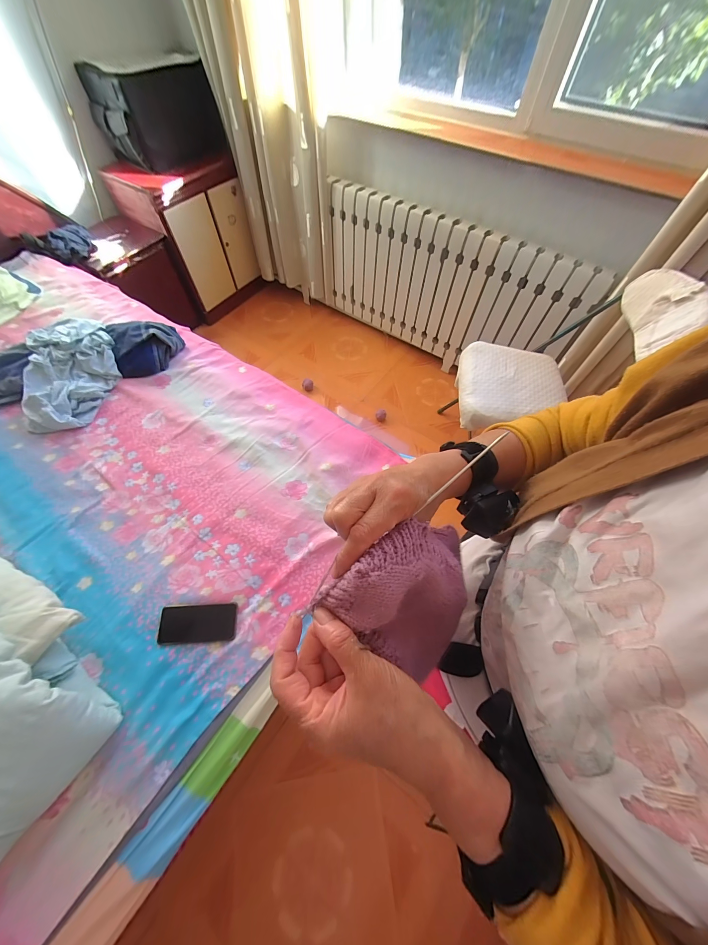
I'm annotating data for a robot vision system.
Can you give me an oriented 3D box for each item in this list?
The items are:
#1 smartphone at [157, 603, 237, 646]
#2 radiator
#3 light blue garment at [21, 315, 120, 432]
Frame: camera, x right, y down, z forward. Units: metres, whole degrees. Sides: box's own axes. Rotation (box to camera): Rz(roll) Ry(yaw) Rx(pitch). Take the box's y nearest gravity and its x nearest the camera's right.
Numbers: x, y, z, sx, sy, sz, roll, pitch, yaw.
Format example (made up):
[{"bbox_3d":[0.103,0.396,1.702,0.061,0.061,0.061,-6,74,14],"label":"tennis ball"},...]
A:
[{"bbox_3d":[-0.343,0.334,0.672,0.155,0.009,0.077,2,68,-11],"label":"smartphone"},{"bbox_3d":[0.355,-0.889,1.481,1.257,0.561,0.168,41,68,19],"label":"radiator"},{"bbox_3d":[-0.910,-0.325,0.979,0.262,0.096,0.403,-14,62,-7],"label":"light blue garment"}]

